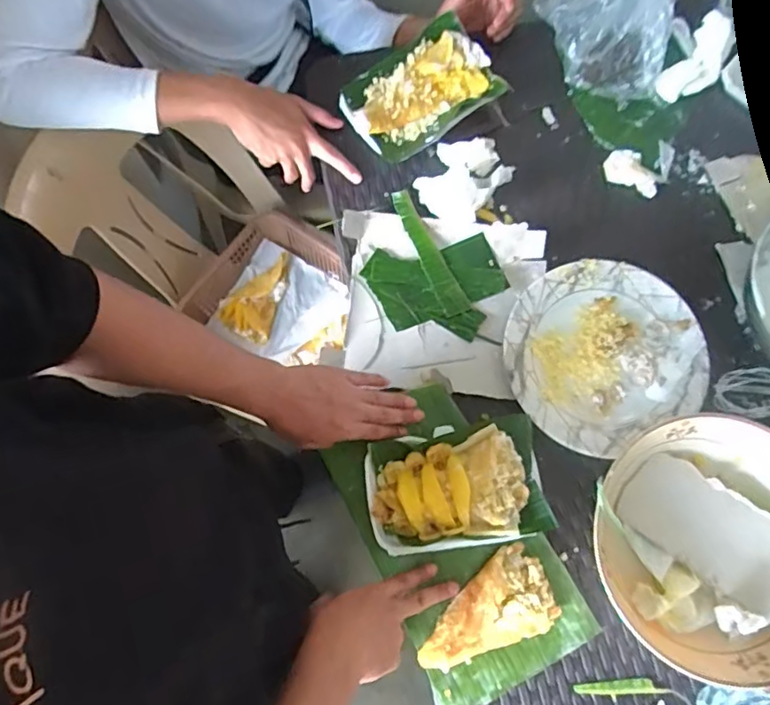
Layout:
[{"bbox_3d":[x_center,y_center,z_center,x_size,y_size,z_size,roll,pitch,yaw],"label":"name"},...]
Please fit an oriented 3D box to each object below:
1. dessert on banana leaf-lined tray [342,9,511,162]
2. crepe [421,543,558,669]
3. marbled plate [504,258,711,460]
[{"bbox_3d":[0.044,-0.329,0.718,0.190,0.035,0.127,-33,77,-8],"label":"dessert on banana leaf-lined tray"},{"bbox_3d":[0.099,0.260,0.577,0.147,0.014,0.084,-20,75,-5],"label":"crepe"},{"bbox_3d":[0.246,-0.001,0.645,0.217,0.020,0.204,0,74,1],"label":"marbled plate"}]

